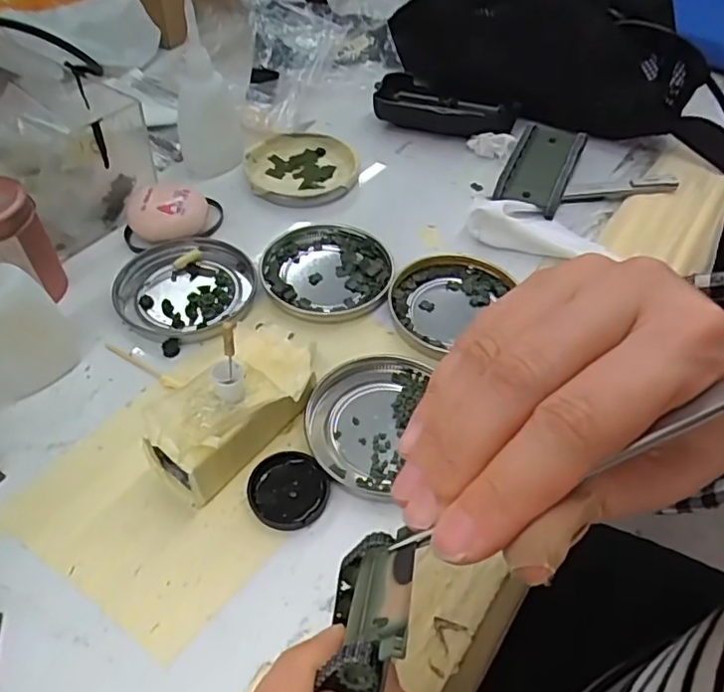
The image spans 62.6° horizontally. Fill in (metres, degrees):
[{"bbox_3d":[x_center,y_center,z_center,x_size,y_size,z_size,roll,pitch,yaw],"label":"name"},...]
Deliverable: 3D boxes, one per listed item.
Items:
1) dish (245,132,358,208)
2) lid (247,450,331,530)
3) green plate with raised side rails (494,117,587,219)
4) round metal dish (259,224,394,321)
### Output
[{"bbox_3d":[-0.044,-0.129,0.432,0.076,0.014,0.071,2,50,-2],"label":"dish"},{"bbox_3d":[-0.033,0.065,0.270,0.035,0.007,0.035,2,50,-2],"label":"lid"},{"bbox_3d":[0.130,-0.132,0.430,0.044,0.026,0.097,22,52,14],"label":"green plate with raised side rails"},{"bbox_3d":[-0.022,-0.048,0.365,0.078,0.008,0.076,2,50,-2],"label":"round metal dish"}]

